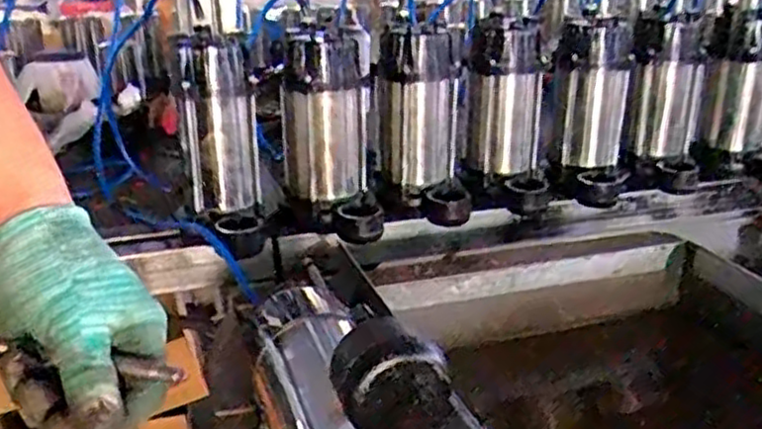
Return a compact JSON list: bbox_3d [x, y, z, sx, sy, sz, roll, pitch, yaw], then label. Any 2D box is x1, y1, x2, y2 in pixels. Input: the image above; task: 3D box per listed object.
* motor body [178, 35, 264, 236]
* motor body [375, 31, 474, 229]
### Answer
[{"bbox_3d":[-0.180,-0.087,0.820,0.084,0.195,0.091,-5,22,-12],"label":"motor body"},{"bbox_3d":[0.051,-0.114,0.927,0.112,0.222,0.115,-3,22,-7],"label":"motor body"}]

